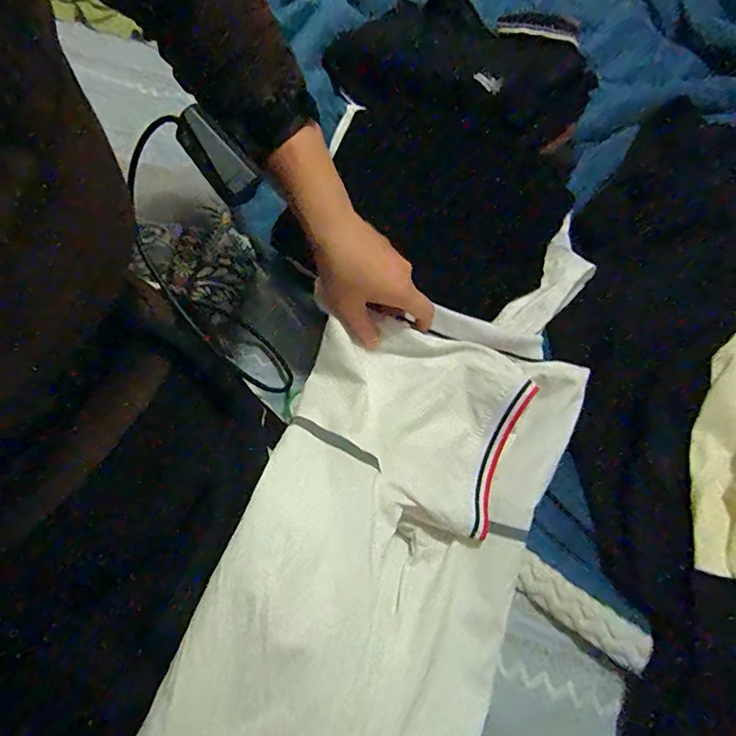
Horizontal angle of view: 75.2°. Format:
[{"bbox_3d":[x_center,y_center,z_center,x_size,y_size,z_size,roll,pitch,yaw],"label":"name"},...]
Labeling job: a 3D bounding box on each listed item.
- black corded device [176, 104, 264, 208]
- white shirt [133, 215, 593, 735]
[{"bbox_3d":[-0.115,-0.159,0.364,0.070,0.026,0.025,48,68,-17],"label":"black corded device"},{"bbox_3d":[0.025,0.137,0.390,0.240,0.094,0.603,26,67,8],"label":"white shirt"}]

